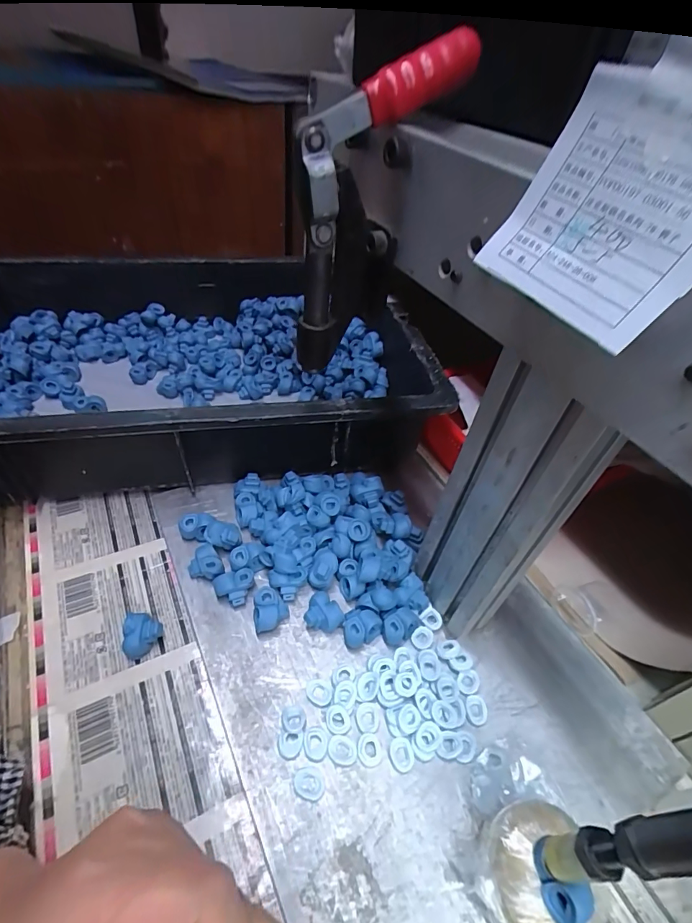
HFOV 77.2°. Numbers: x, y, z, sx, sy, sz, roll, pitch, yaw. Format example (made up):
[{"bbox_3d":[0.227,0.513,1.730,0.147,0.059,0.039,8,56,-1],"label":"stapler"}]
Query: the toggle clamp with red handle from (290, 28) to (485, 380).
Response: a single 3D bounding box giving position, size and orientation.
[{"bbox_3d":[0.011,-0.131,0.245,0.051,0.155,0.081,32,50,22],"label":"toggle clamp with red handle"}]

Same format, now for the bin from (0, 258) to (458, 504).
[{"bbox_3d":[-0.157,-0.104,0.445,0.442,0.105,0.311,-4,46,-12],"label":"bin"}]

